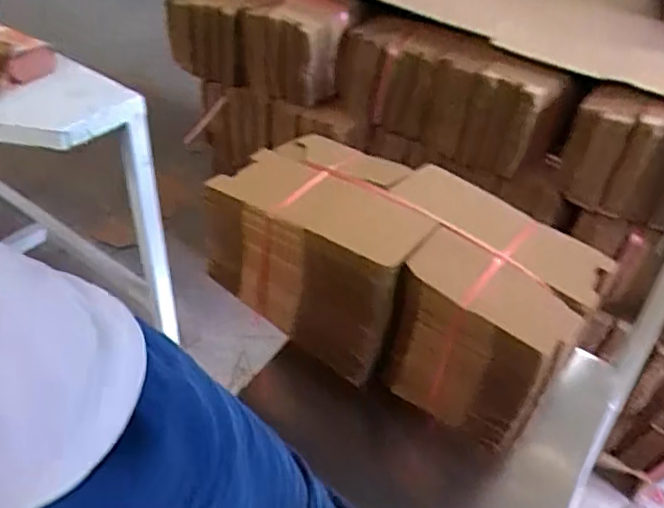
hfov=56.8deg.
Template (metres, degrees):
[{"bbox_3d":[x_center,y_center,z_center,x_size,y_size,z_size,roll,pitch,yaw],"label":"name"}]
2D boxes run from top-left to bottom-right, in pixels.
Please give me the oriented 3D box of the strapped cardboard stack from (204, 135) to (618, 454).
[{"bbox_3d":[0.078,0.014,0.769,0.447,0.168,0.238,28,48,21],"label":"strapped cardboard stack"}]

